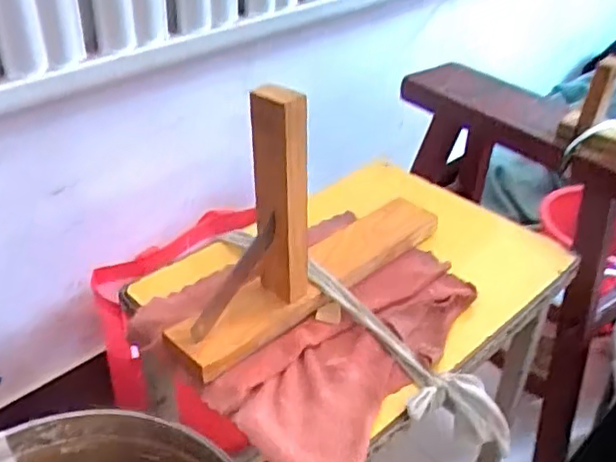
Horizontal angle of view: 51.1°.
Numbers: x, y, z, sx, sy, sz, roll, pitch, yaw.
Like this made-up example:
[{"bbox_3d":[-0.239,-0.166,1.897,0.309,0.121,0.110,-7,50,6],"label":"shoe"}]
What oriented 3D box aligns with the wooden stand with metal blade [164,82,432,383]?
[{"bbox_3d":[0.009,-0.022,0.470,0.255,0.182,0.061,-27,45,-34],"label":"wooden stand with metal blade"}]

